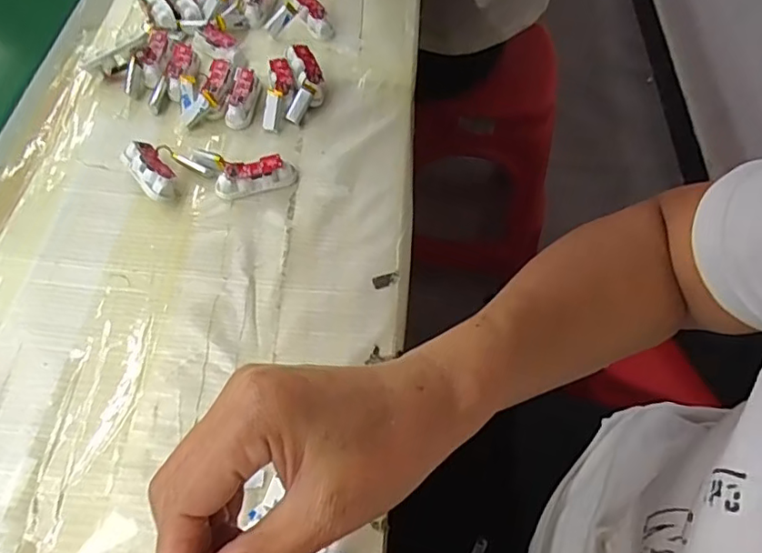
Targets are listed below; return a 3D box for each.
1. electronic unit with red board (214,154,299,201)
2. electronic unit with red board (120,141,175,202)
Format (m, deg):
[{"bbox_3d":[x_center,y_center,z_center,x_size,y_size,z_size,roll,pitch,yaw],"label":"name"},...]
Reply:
[{"bbox_3d":[-0.097,-0.079,0.446,0.062,0.020,0.020,-15,60,-12],"label":"electronic unit with red board"},{"bbox_3d":[-0.177,-0.080,0.444,0.024,0.023,0.057,-35,66,-22],"label":"electronic unit with red board"}]

